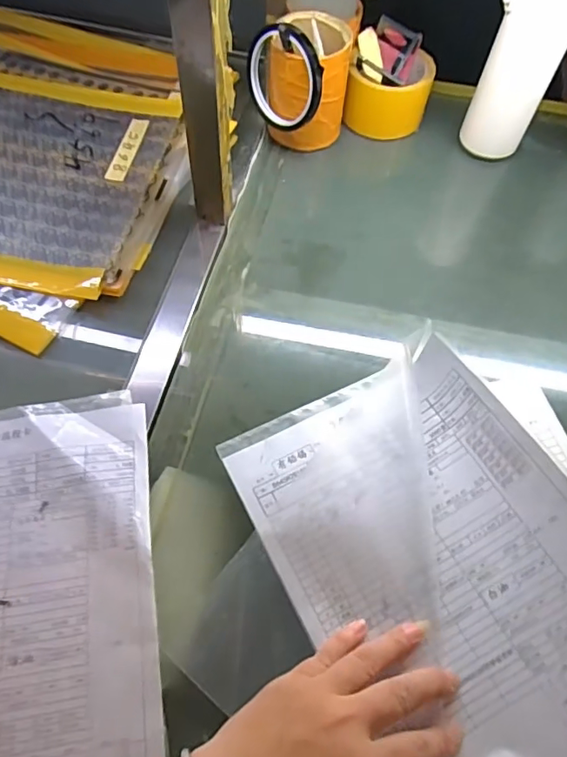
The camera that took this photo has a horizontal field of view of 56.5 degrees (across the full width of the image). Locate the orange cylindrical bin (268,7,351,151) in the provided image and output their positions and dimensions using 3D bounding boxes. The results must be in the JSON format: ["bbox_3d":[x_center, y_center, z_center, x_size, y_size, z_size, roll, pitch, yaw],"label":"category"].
[{"bbox_3d":[0.022,-0.308,0.551,0.080,0.123,0.088,1,62,-2],"label":"orange cylindrical bin"}]

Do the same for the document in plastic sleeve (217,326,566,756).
[{"bbox_3d":[0.112,0.133,0.328,0.207,0.076,0.332,-18,64,-12],"label":"document in plastic sleeve"}]

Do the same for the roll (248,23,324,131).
[{"bbox_3d":[-0.002,-0.292,0.517,0.091,0.090,0.018,21,43,36],"label":"roll"}]

